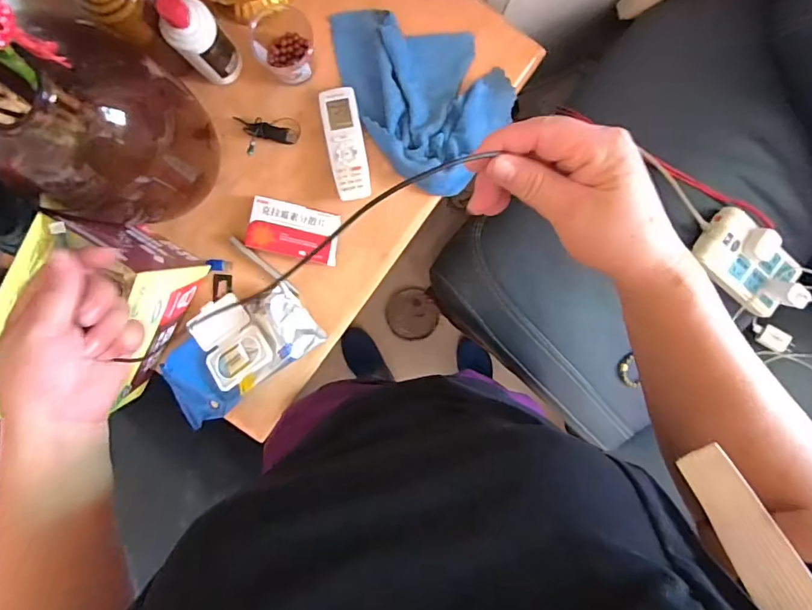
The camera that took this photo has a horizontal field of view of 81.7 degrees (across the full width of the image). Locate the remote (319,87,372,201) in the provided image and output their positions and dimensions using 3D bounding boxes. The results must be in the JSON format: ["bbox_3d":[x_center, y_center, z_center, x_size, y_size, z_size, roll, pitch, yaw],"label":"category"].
[{"bbox_3d":[-0.086,-0.231,0.676,0.051,0.015,0.157,-11,94,0],"label":"remote"}]

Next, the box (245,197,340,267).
[{"bbox_3d":[-0.164,-0.108,0.688,0.129,0.015,0.075,13,94,-2],"label":"box"}]

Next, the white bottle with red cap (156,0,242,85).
[{"bbox_3d":[-0.259,-0.335,0.599,0.062,0.140,0.052,-40,94,2],"label":"white bottle with red cap"}]

